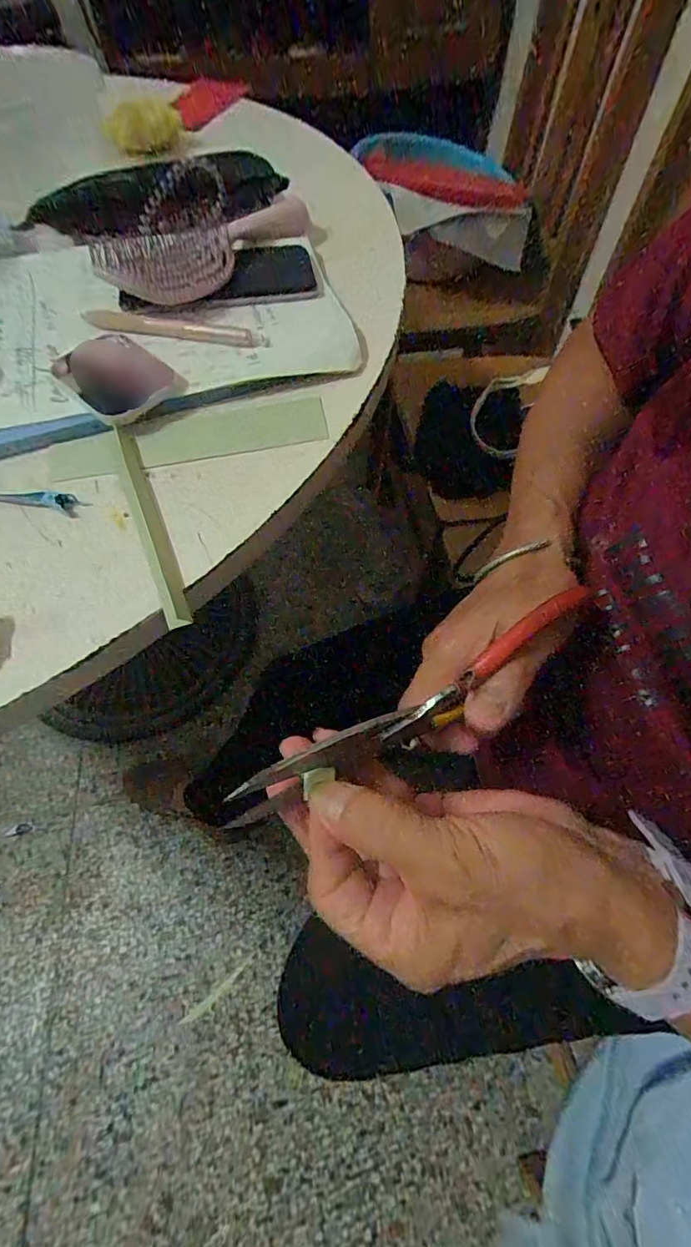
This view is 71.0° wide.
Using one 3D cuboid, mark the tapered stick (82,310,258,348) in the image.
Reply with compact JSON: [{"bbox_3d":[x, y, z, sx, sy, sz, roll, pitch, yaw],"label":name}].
[{"bbox_3d":[-0.139,-0.231,0.380,0.138,0.012,0.017,7,61,5],"label":"tapered stick"}]

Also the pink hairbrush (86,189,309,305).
[{"bbox_3d":[-0.108,-0.319,0.414,0.058,0.041,0.220,37,68,19],"label":"pink hairbrush"}]

